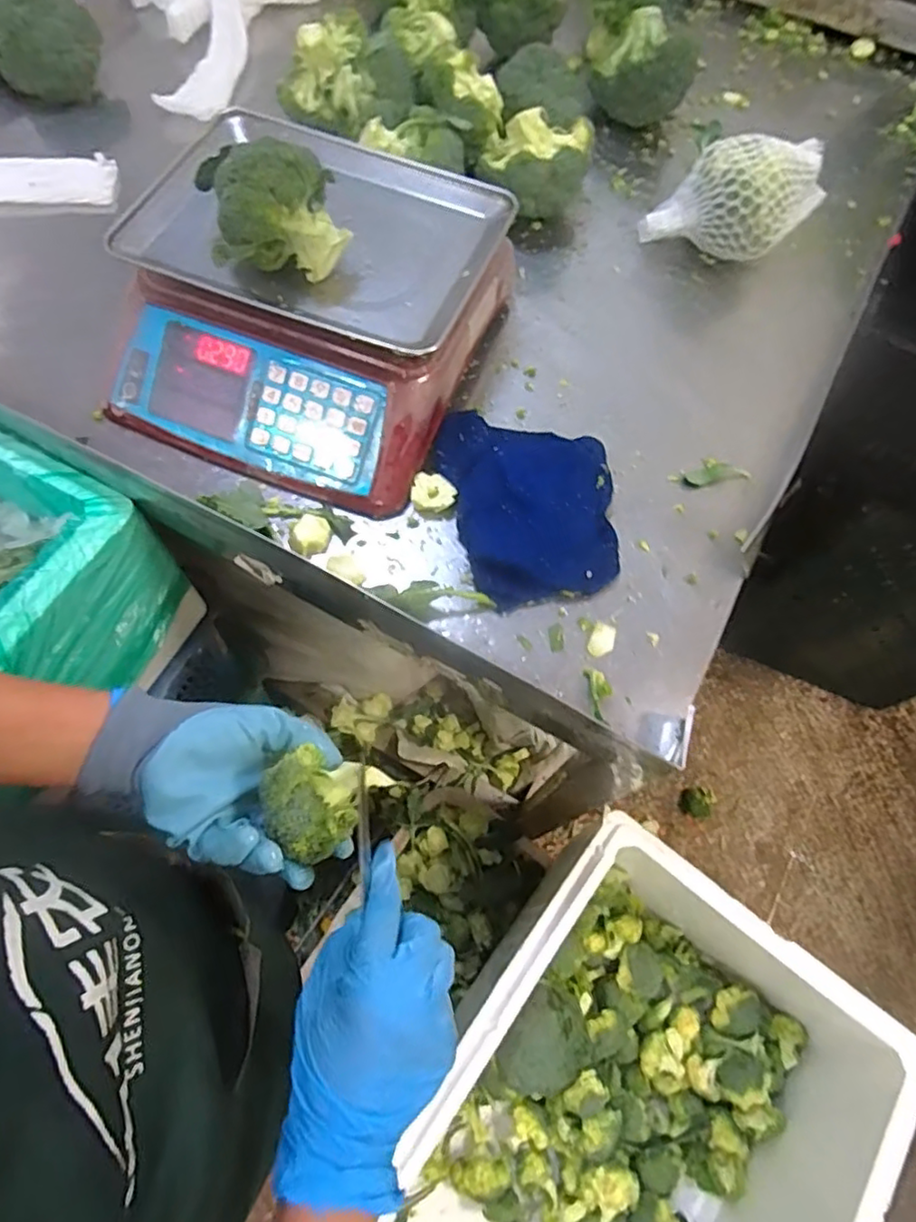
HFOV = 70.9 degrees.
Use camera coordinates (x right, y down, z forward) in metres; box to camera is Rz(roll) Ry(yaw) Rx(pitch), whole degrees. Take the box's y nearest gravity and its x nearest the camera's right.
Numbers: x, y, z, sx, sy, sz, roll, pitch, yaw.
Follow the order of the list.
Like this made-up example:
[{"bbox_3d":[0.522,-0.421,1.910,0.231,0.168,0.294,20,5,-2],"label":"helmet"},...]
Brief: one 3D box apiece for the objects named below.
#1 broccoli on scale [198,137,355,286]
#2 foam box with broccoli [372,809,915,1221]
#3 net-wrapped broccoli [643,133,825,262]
[{"bbox_3d":[-0.162,-0.356,0.558,0.116,0.084,0.111,-10,67,-7],"label":"broccoli on scale"},{"bbox_3d":[0.183,0.592,0.725,0.408,0.243,0.552,35,69,12],"label":"foam box with broccoli"},{"bbox_3d":[0.320,-0.460,0.730,0.200,0.101,0.116,-18,69,-11],"label":"net-wrapped broccoli"}]

